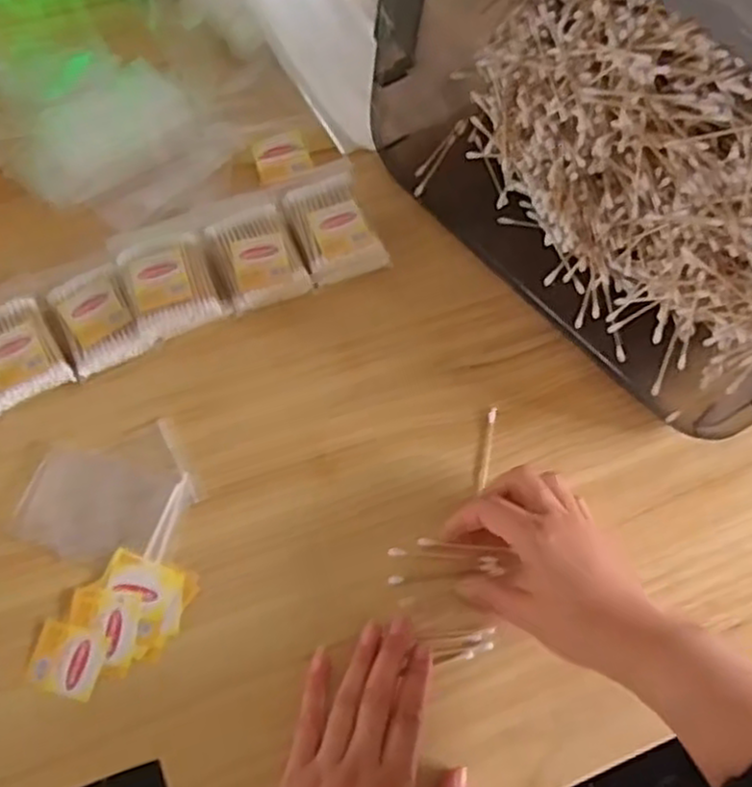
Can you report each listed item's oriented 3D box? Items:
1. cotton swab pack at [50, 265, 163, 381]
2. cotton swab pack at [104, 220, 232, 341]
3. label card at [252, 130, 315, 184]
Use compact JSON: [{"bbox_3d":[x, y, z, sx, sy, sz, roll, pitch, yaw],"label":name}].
[{"bbox_3d":[-0.200,-0.055,0.543,0.054,0.012,0.075,-25,72,-11],"label":"cotton swab pack"},{"bbox_3d":[-0.151,-0.086,0.550,0.066,0.020,0.089,-21,71,-10],"label":"cotton swab pack"},{"bbox_3d":[-0.075,-0.188,0.600,0.042,0.004,0.049,-19,64,-6],"label":"label card"}]

